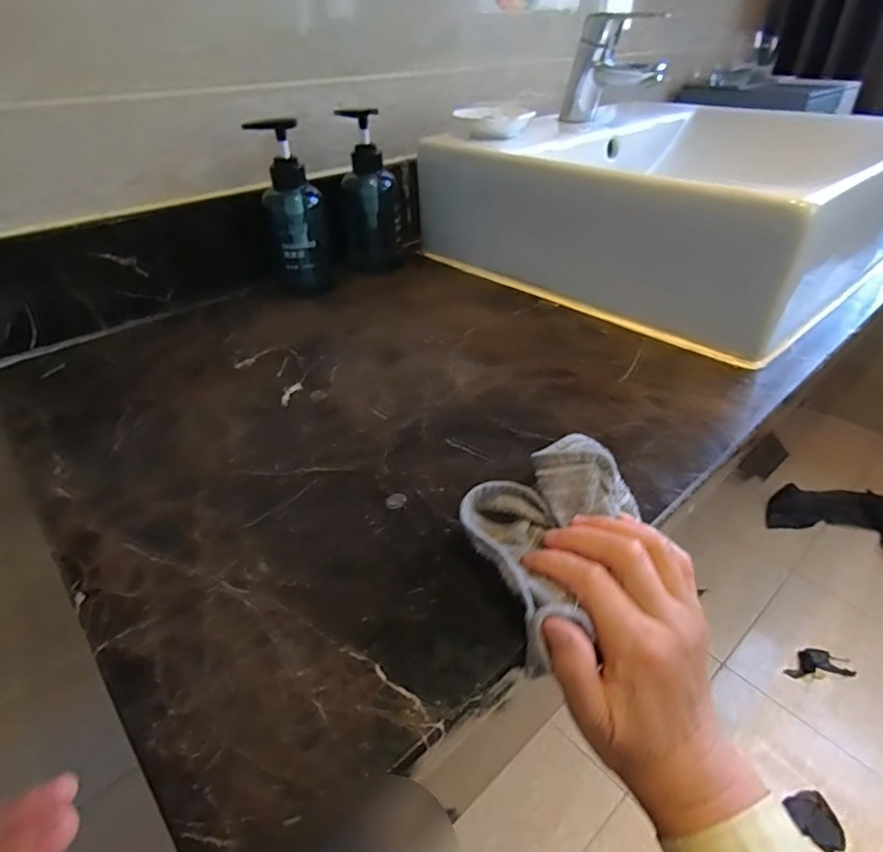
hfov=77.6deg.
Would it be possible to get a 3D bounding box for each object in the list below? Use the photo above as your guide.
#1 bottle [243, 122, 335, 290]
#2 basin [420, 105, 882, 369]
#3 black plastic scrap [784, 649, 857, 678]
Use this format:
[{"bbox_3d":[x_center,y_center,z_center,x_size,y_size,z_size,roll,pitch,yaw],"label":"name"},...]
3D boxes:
[{"bbox_3d":[-0.155,-0.221,0.566,0.062,0.163,0.067,-8,37,-9],"label":"bottle"},{"bbox_3d":[0.271,-0.269,0.645,0.427,0.135,0.407,-29,44,-32],"label":"basin"},{"bbox_3d":[0.627,0.397,0.920,0.107,0.004,0.047,-1,36,2],"label":"black plastic scrap"}]

